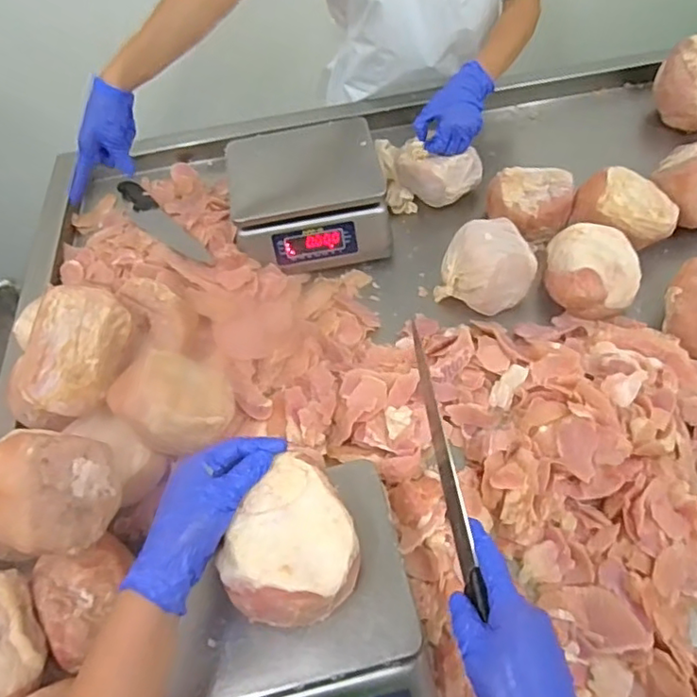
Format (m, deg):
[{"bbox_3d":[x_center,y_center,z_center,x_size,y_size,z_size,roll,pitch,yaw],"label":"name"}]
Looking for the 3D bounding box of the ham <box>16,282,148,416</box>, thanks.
[{"bbox_3d":[-0.313,0.004,0.703,0.107,0.087,0.155,12,74,-7],"label":"ham"}]

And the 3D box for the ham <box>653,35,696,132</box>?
[{"bbox_3d":[0.578,-0.441,0.993,0.122,0.094,0.112,25,61,23],"label":"ham"}]

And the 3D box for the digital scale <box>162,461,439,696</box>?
[{"bbox_3d":[-0.051,0.256,0.547,0.227,0.083,0.255,-14,54,-3],"label":"digital scale"}]

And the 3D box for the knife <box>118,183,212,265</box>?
[{"bbox_3d":[-0.306,-0.203,0.947,0.047,0.025,0.338,-31,44,-21],"label":"knife"}]

